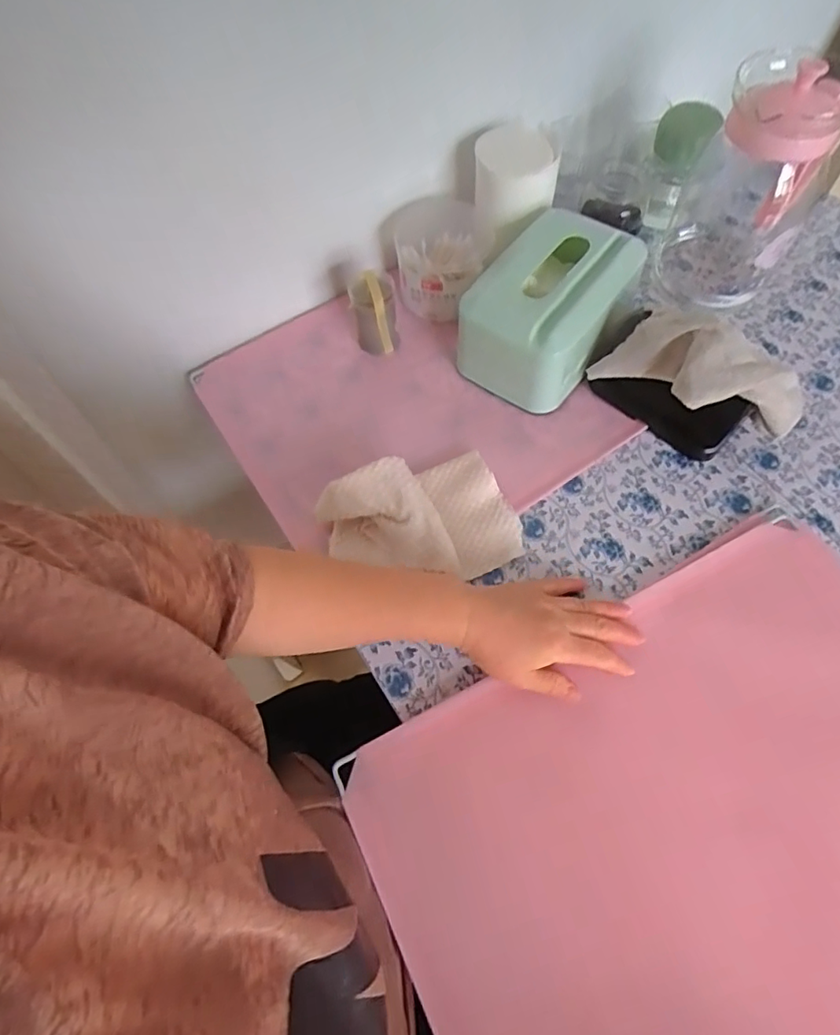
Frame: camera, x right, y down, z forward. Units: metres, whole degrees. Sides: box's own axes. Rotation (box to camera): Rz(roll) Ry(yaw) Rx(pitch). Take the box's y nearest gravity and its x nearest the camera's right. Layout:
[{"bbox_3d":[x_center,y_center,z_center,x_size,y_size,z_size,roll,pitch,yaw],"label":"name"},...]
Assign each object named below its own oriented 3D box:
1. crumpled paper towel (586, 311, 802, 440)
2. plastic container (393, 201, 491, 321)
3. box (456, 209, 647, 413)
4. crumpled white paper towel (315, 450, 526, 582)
[{"bbox_3d":[0.243,-0.124,0.470,0.176,0.075,0.071,33,69,18],"label":"crumpled paper towel"},{"bbox_3d":[0.025,-0.285,0.596,0.103,0.070,0.123,-7,63,0],"label":"plastic container"},{"bbox_3d":[0.126,-0.204,0.536,0.122,0.101,0.172,31,69,17],"label":"box"},{"bbox_3d":[0.001,0.002,0.472,0.164,0.050,0.108,-16,64,-5],"label":"crumpled white paper towel"}]

